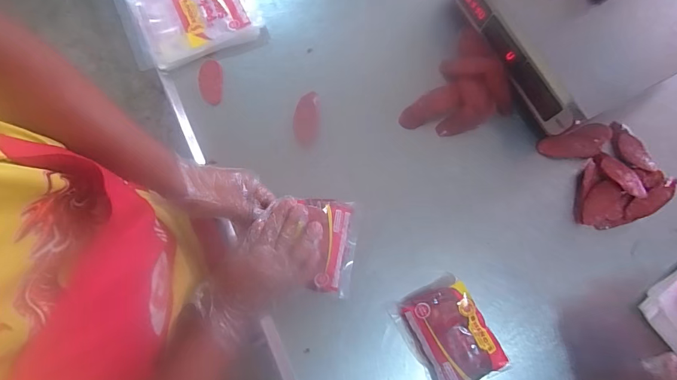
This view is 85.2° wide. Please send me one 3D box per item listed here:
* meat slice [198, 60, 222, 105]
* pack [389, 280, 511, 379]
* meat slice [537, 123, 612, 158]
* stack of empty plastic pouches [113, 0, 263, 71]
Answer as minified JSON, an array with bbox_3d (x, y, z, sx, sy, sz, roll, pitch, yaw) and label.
[{"bbox_3d":[-0.229,-0.193,0.661,0.041,0.004,0.076,-1,91,-2],"label":"meat slice"},{"bbox_3d":[0.164,0.213,0.538,0.107,0.046,0.143,-26,79,-6],"label":"pack"},{"bbox_3d":[0.397,-0.078,0.616,0.114,0.017,0.049,-13,78,11],"label":"meat slice"},{"bbox_3d":[-0.268,-0.319,0.666,0.236,0.041,0.167,-18,78,-4],"label":"stack of empty plastic pouches"}]

